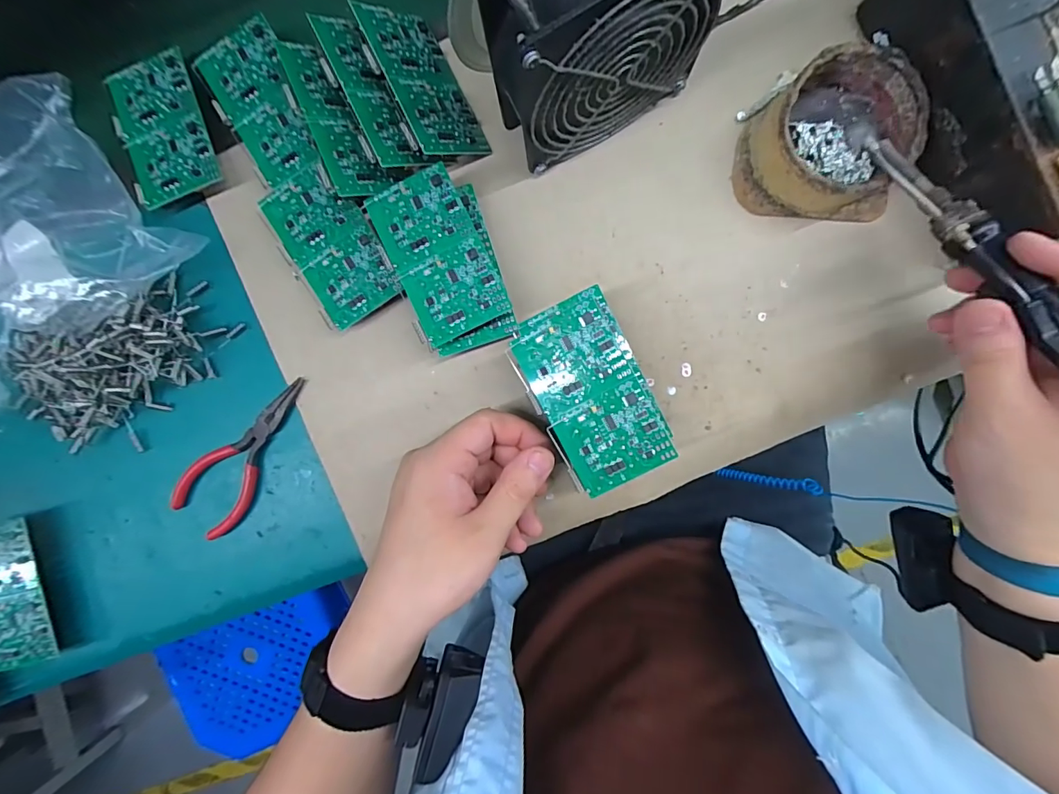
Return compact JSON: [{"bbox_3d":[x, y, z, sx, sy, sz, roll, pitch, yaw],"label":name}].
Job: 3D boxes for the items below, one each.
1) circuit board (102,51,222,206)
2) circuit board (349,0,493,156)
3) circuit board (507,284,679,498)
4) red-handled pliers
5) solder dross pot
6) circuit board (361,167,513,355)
[{"bbox_3d":[-0.251,-0.183,0.315,0.059,0.011,0.097,-21,88,4],"label":"circuit board"},{"bbox_3d":[-0.066,-0.202,0.297,0.057,0.004,0.099,-27,91,-40],"label":"circuit board"},{"bbox_3d":[0.036,-0.004,0.273,0.065,0.018,0.110,-28,87,3],"label":"circuit board"},{"bbox_3d":[-0.203,0.038,0.329,0.048,0.014,0.129,34,92,4],"label":"red-handled pliers"},{"bbox_3d":[0.185,-0.163,0.285,0.099,0.044,0.093,3,89,4],"label":"solder dross pot"},{"bbox_3d":[-0.057,-0.088,0.288,0.056,0.007,0.101,-25,90,3],"label":"circuit board"}]

